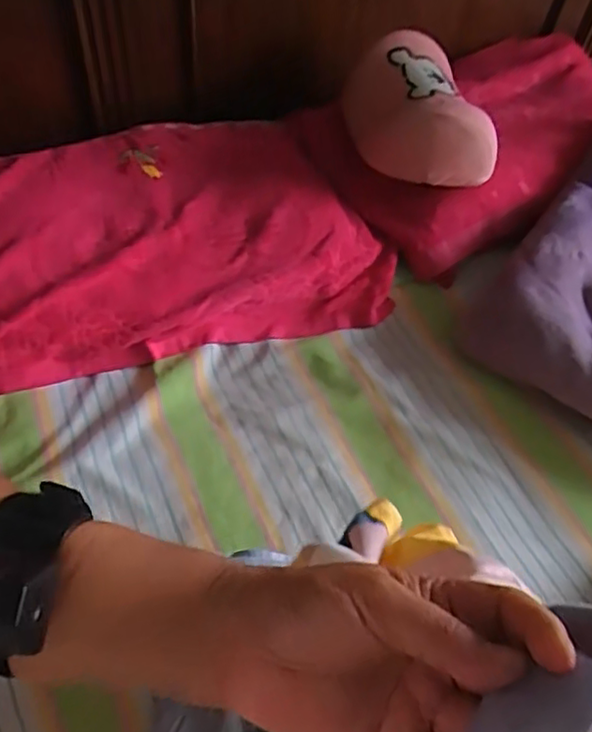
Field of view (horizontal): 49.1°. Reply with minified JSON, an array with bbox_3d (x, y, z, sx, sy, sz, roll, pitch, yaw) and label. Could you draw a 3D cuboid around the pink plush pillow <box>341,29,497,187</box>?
[{"bbox_3d":[0.180,-0.381,0.991,0.198,0.129,0.232,-3,54,-7],"label":"pink plush pillow"}]

